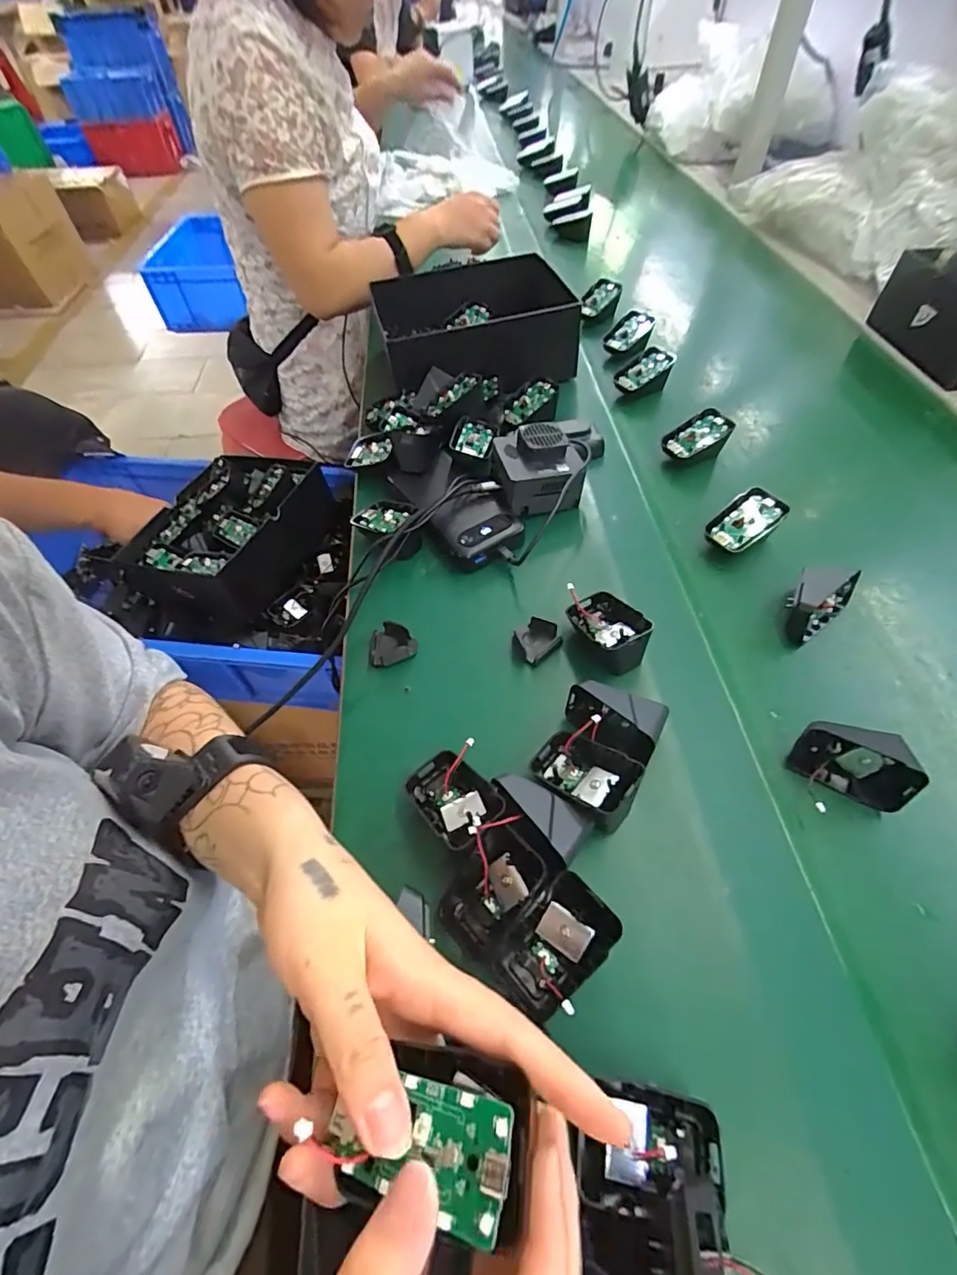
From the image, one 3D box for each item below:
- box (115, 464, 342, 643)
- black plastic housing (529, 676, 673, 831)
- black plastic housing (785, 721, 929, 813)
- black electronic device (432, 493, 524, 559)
[{"bbox_3d":[-0.354,-0.147,0.746,0.199,0.118,0.242,11,55,10],"label":"box"},{"bbox_3d":[0.080,0.077,0.356,0.068,0.044,0.090,26,59,19],"label":"black plastic housing"},{"bbox_3d":[0.252,0.082,0.348,0.066,0.040,0.033,18,57,15],"label":"black plastic housing"},{"bbox_3d":[-0.005,-0.105,0.501,0.068,0.026,0.066,-34,60,-21],"label":"black electronic device"}]

